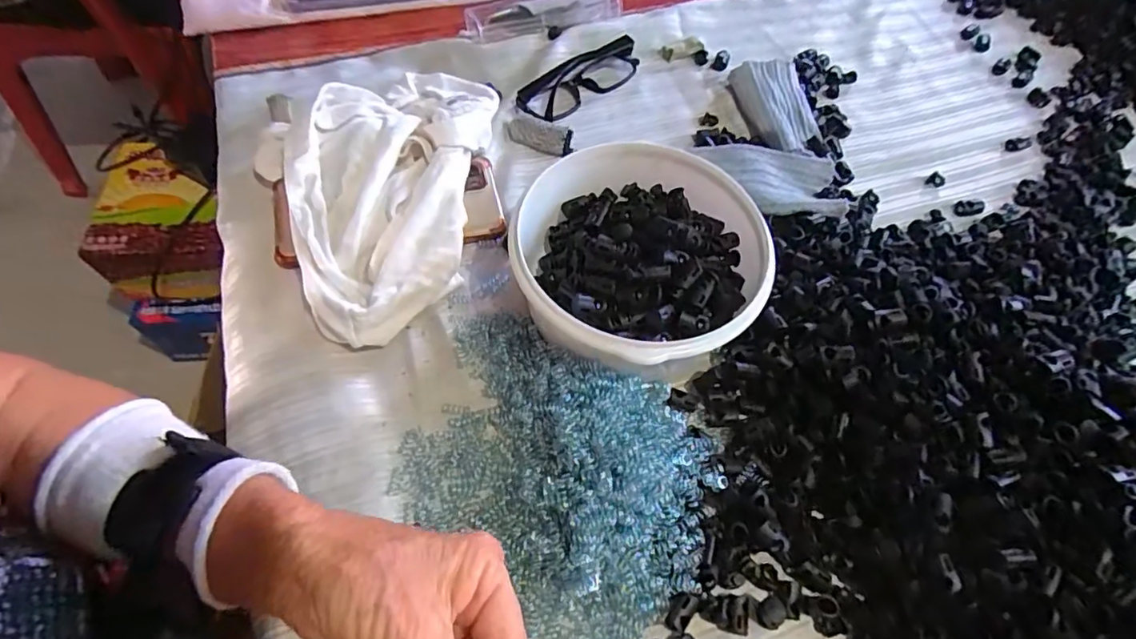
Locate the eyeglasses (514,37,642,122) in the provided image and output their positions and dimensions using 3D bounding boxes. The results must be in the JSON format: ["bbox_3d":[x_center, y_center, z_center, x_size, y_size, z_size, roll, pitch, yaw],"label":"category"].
[{"bbox_3d":[0.013,-0.230,0.526,0.137,0.029,0.035,-37,68,-22],"label":"eyeglasses"}]

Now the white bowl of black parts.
[{"bbox_3d":[0.044,-0.036,0.375,0.160,0.086,0.158,2,59,-3],"label":"white bowl of black parts"}]

